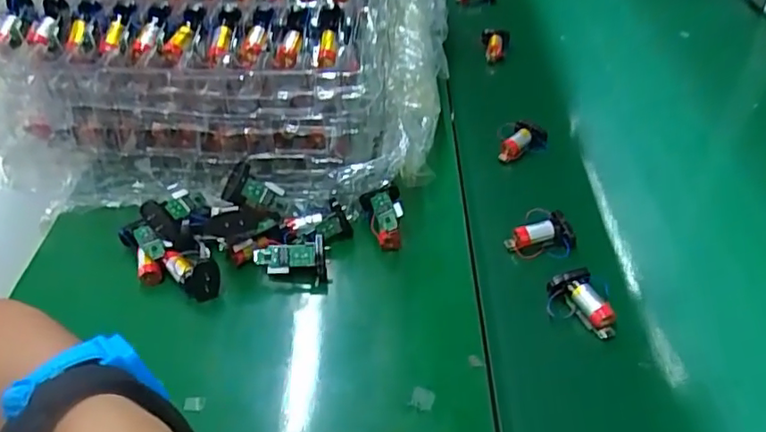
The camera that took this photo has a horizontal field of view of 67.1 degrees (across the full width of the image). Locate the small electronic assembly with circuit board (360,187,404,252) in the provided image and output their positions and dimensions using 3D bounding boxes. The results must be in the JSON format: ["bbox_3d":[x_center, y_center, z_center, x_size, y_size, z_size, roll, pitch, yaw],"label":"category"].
[{"bbox_3d":[-0.001,0.001,0.460,0.030,0.028,0.051,-6,43,-1],"label":"small electronic assembly with circuit board"}]

